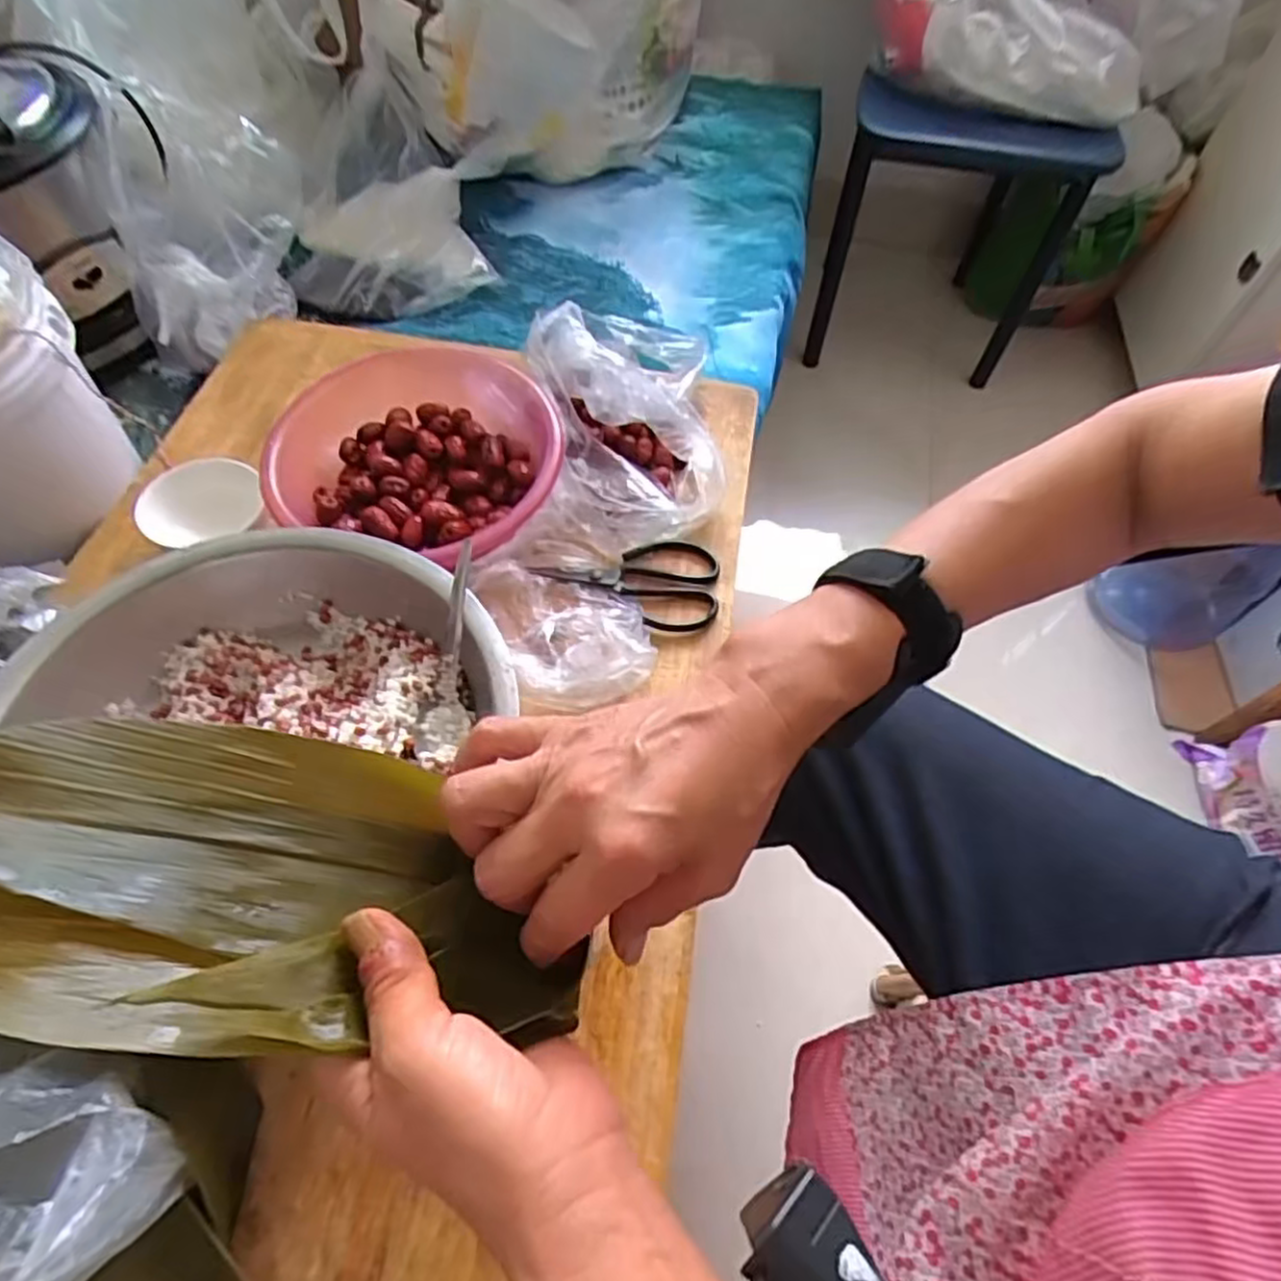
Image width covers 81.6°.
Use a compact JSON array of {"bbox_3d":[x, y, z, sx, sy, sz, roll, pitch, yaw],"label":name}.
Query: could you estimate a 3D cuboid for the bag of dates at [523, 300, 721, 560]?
[{"bbox_3d":[-0.015,-0.189,0.644,0.159,0.095,0.204,-4,59,-4],"label":"bag of dates"}]

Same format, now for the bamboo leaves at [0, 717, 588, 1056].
[{"bbox_3d":[-0.126,0.089,0.269,0.215,0.018,0.106,19,48,-29],"label":"bamboo leaves"}]

